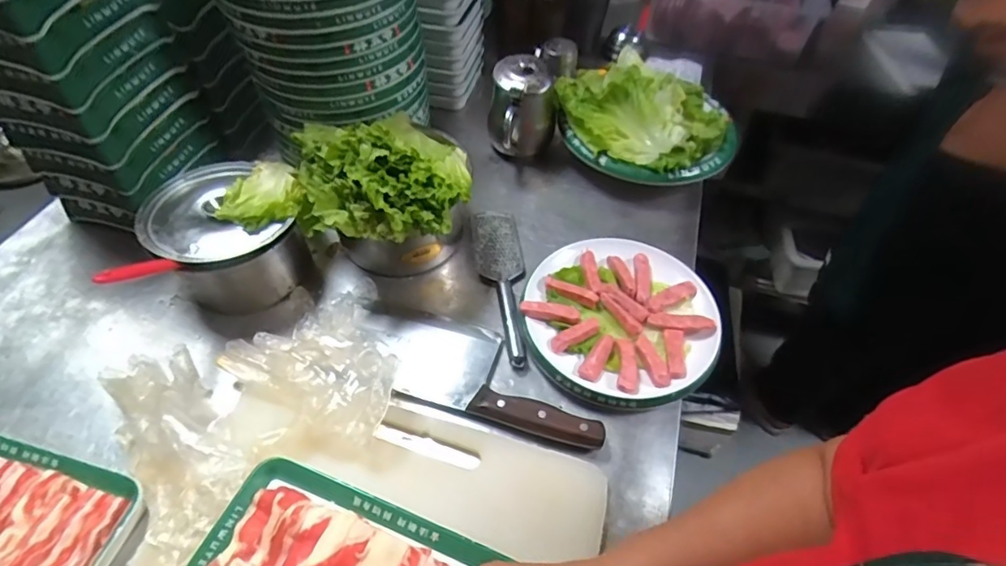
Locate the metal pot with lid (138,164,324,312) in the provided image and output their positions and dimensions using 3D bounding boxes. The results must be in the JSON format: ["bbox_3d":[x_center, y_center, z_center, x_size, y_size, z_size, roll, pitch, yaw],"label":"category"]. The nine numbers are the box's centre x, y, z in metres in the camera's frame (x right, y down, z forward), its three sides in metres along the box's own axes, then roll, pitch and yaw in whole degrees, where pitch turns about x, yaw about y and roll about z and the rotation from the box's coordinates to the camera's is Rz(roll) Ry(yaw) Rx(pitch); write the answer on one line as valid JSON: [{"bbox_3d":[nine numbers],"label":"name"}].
[{"bbox_3d":[-0.292,-0.047,0.566,0.132,0.092,0.161,-35,60,-26],"label":"metal pot with lid"}]

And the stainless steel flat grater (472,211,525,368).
[{"bbox_3d":[0.000,-0.009,0.587,0.052,0.020,0.225,-7,50,-5],"label":"stainless steel flat grater"}]

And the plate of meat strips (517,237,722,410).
[{"bbox_3d":[0.121,0.031,0.542,0.186,0.032,0.200,0,50,1],"label":"plate of meat strips"}]

